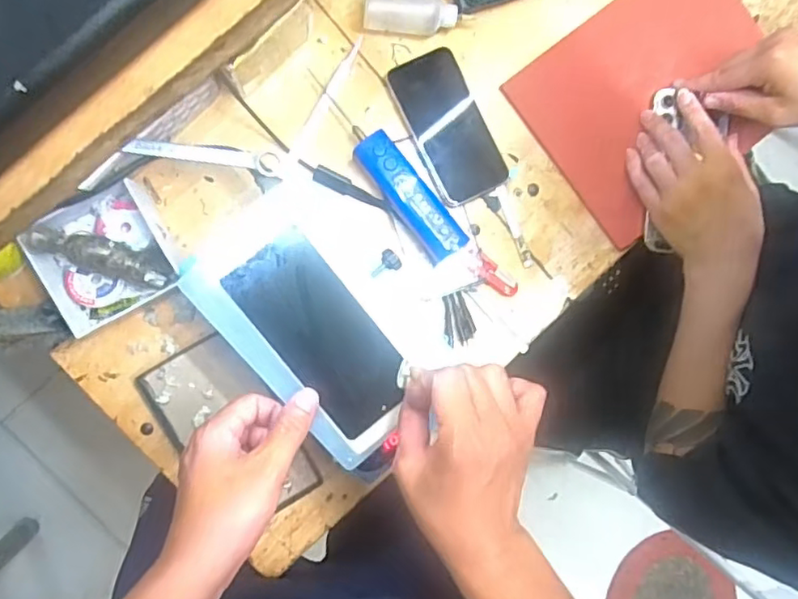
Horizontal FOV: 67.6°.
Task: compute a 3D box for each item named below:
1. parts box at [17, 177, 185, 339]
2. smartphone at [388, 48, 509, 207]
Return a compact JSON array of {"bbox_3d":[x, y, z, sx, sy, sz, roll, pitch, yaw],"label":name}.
[{"bbox_3d":[-0.257,-0.038,0.525,0.109,0.061,0.100,-32,95,-5],"label":"parts box"},{"bbox_3d":[0.047,-0.164,0.570,0.068,0.011,0.141,-25,94,-6],"label":"smartphone"}]

